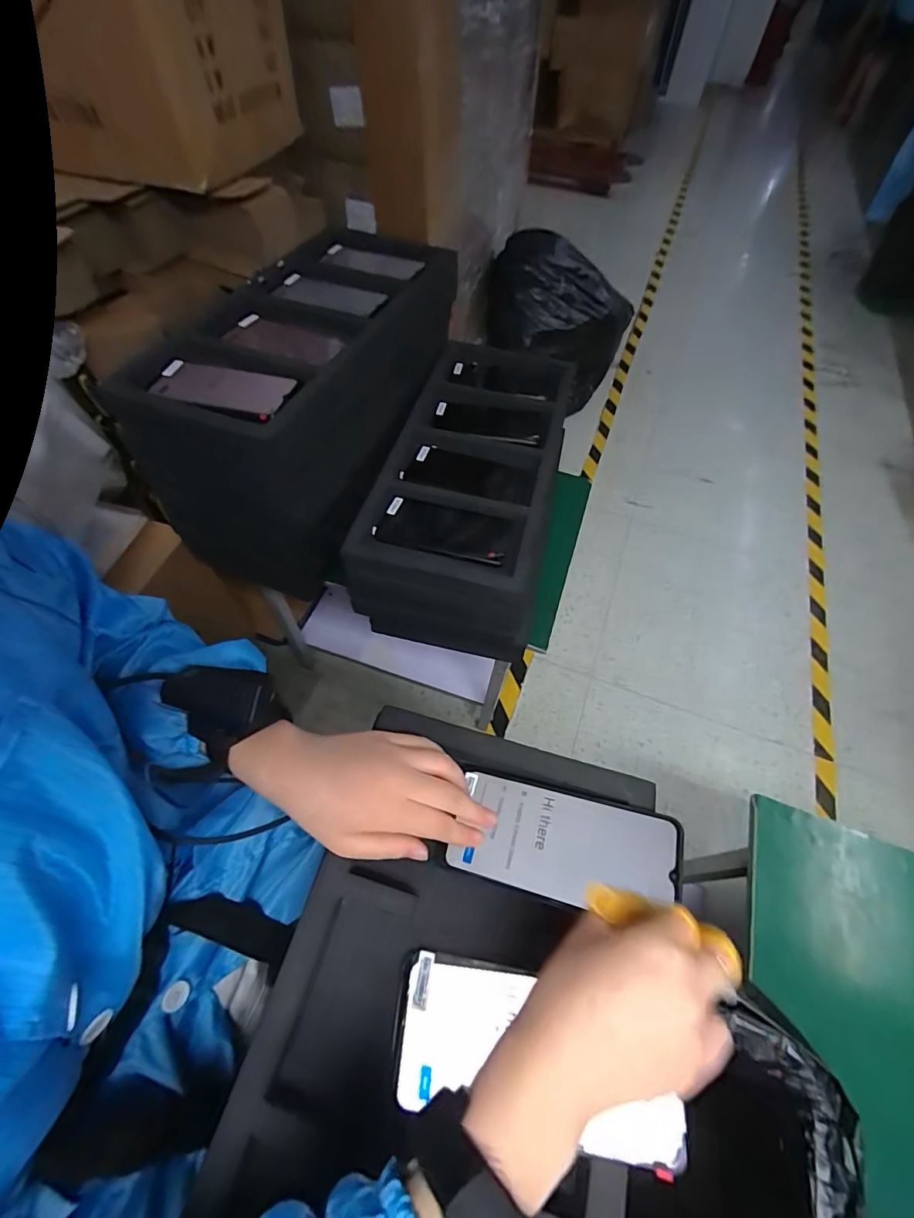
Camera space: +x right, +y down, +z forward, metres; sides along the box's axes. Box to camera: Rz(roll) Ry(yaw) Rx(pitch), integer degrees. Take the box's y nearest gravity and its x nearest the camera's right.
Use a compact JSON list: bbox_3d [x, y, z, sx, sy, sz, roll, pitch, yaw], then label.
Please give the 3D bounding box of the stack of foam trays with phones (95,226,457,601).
[{"bbox_3d":[-0.196,-0.329,0.730,0.269,0.275,0.518,13,59,7],"label":"stack of foam trays with phones"}]

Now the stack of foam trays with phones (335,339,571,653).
[{"bbox_3d":[0.033,-0.196,0.728,0.226,0.162,0.507,12,59,6],"label":"stack of foam trays with phones"}]

